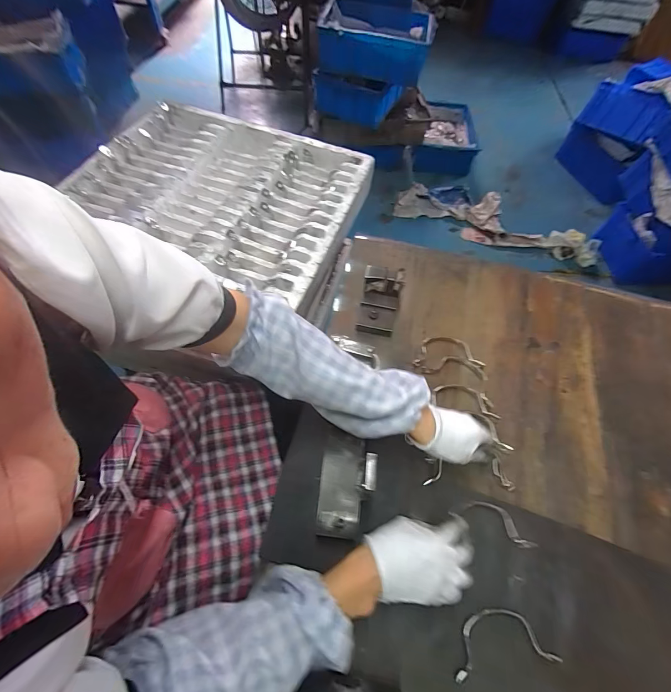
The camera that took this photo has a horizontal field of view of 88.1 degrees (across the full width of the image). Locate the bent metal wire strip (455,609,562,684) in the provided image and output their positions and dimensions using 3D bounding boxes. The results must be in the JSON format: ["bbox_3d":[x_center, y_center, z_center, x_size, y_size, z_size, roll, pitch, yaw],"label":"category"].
[{"bbox_3d":[0.194,0.346,0.408,0.121,0.008,0.057,-6,63,-7],"label":"bent metal wire strip"}]

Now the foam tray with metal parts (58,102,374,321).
[{"bbox_3d":[-0.232,-0.327,0.722,0.556,0.049,0.409,20,63,7],"label":"foam tray with metal parts"}]

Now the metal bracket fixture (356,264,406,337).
[{"bbox_3d":[0.077,-0.079,0.596,0.065,0.069,0.095,10,62,2],"label":"metal bracket fixture"}]

